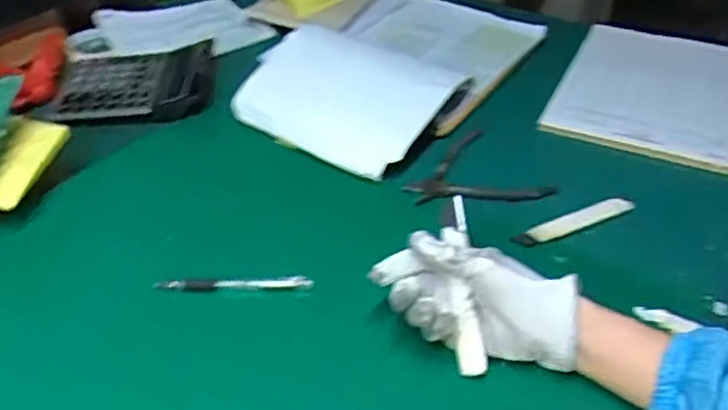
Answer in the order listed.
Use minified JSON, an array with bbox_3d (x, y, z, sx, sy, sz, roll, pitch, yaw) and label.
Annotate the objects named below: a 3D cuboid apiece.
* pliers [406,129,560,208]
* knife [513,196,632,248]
[{"bbox_3d":[0.108,-0.020,0.659,0.108,0.024,0.109,-26,45,-27],"label":"pliers"},{"bbox_3d":[0.195,0.015,0.623,0.118,0.014,0.019,-15,41,-15],"label":"knife"}]

